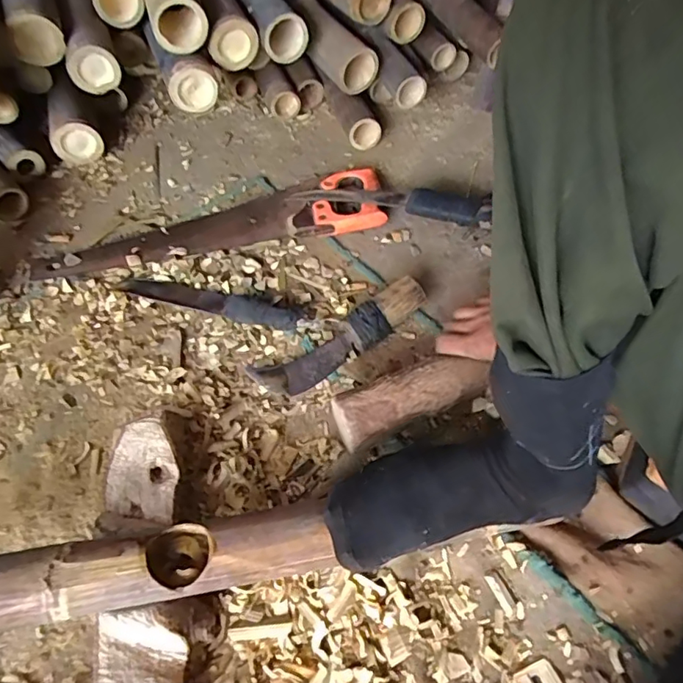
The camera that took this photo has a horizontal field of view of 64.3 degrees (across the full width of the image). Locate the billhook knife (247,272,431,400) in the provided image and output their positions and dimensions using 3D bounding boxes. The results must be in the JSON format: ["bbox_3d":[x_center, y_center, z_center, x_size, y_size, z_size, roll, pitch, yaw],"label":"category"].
[{"bbox_3d":[0.001,-0.008,0.677,0.240,0.043,0.061,-27,60,-19],"label":"billhook knife"}]

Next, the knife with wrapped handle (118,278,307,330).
[{"bbox_3d":[-0.173,-0.055,0.712,0.250,0.023,0.045,11,56,6],"label":"knife with wrapped handle"}]

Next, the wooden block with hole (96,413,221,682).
[{"bbox_3d":[-0.172,0.223,0.497,0.097,0.058,0.318,-11,56,-8],"label":"wooden block with hole"}]

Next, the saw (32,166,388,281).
[{"bbox_3d":[-0.186,-0.175,0.797,0.499,0.035,0.120,-12,57,-10],"label":"saw"}]

